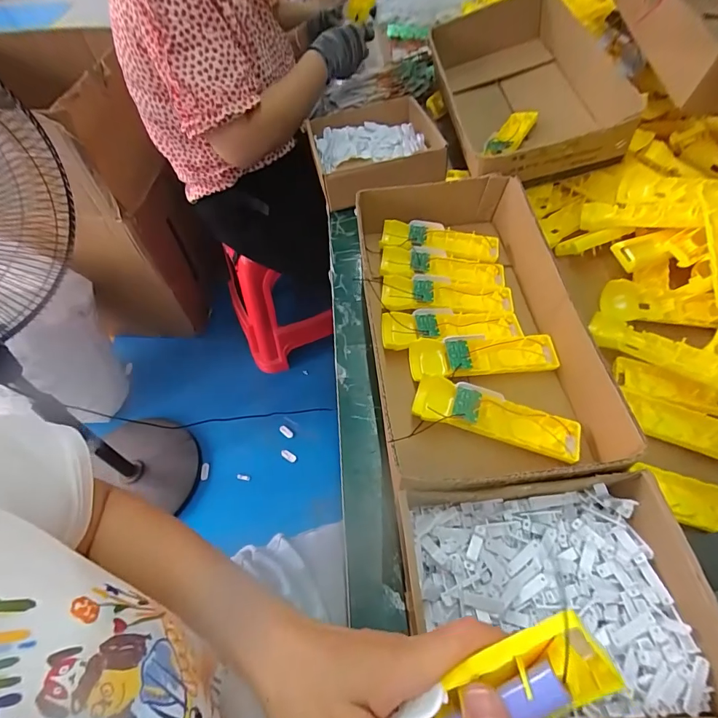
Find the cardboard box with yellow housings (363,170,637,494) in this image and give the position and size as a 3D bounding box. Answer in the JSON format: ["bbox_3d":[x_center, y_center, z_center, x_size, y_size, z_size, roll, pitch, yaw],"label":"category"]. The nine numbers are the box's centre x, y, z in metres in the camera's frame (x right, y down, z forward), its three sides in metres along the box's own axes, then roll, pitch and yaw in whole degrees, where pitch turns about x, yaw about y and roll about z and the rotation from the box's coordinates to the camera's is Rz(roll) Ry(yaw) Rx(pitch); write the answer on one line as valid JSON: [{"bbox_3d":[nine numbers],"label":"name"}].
[{"bbox_3d":[0.135,-0.056,0.500,0.240,0.098,0.399,-5,55,-1],"label":"cardboard box with yellow housings"}]

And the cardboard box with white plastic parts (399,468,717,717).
[{"bbox_3d":[0.150,0.183,0.320,0.217,0.058,0.165,-5,55,0],"label":"cardboard box with white plastic parts"}]

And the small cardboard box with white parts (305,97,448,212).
[{"bbox_3d":[0.027,-0.393,0.743,0.208,0.077,0.254,-10,55,-4],"label":"small cardboard box with white parts"}]

